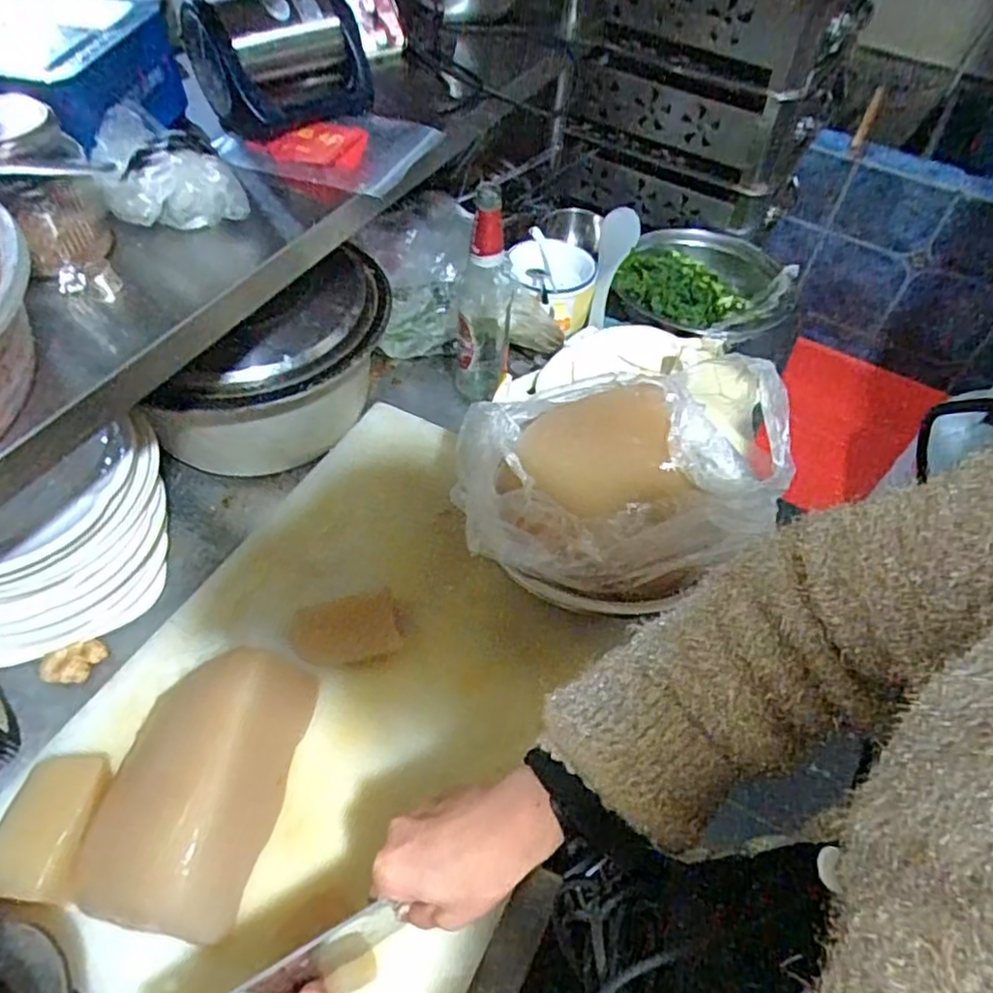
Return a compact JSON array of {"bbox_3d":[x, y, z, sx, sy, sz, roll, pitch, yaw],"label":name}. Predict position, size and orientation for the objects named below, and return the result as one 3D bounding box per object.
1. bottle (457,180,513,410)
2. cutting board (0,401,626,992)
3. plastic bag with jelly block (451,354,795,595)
[{"bbox_3d":[-0.014,-0.228,0.792,0.062,0.261,0.070,5,53,0],"label":"bottle"},{"bbox_3d":[-0.125,0.154,0.621,0.388,0.045,0.557,24,55,14],"label":"cutting board"},{"bbox_3d":[0.143,-0.016,0.648,0.350,0.109,0.230,-4,54,-7],"label":"plastic bag with jelly block"}]

